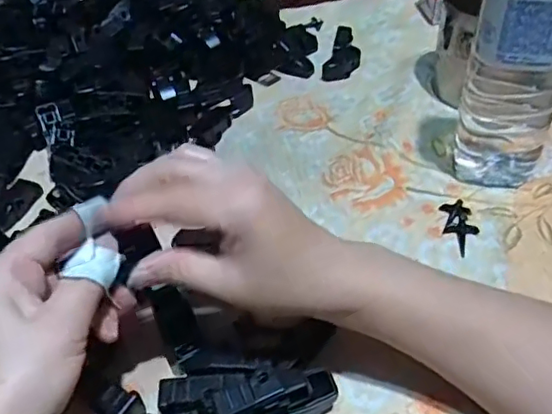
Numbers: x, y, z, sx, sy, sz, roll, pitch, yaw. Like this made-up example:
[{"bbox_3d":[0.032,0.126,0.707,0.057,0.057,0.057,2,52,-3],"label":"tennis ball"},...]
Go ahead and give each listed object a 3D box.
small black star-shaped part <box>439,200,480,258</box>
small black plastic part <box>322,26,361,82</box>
[{"bbox_3d":[0.128,0.014,0.408,0.022,0.007,0.045,-8,46,-1],"label":"small black star-shaped part"},{"bbox_3d":[0.066,-0.148,0.566,0.031,0.014,0.070,8,48,14],"label":"small black plastic part"}]

